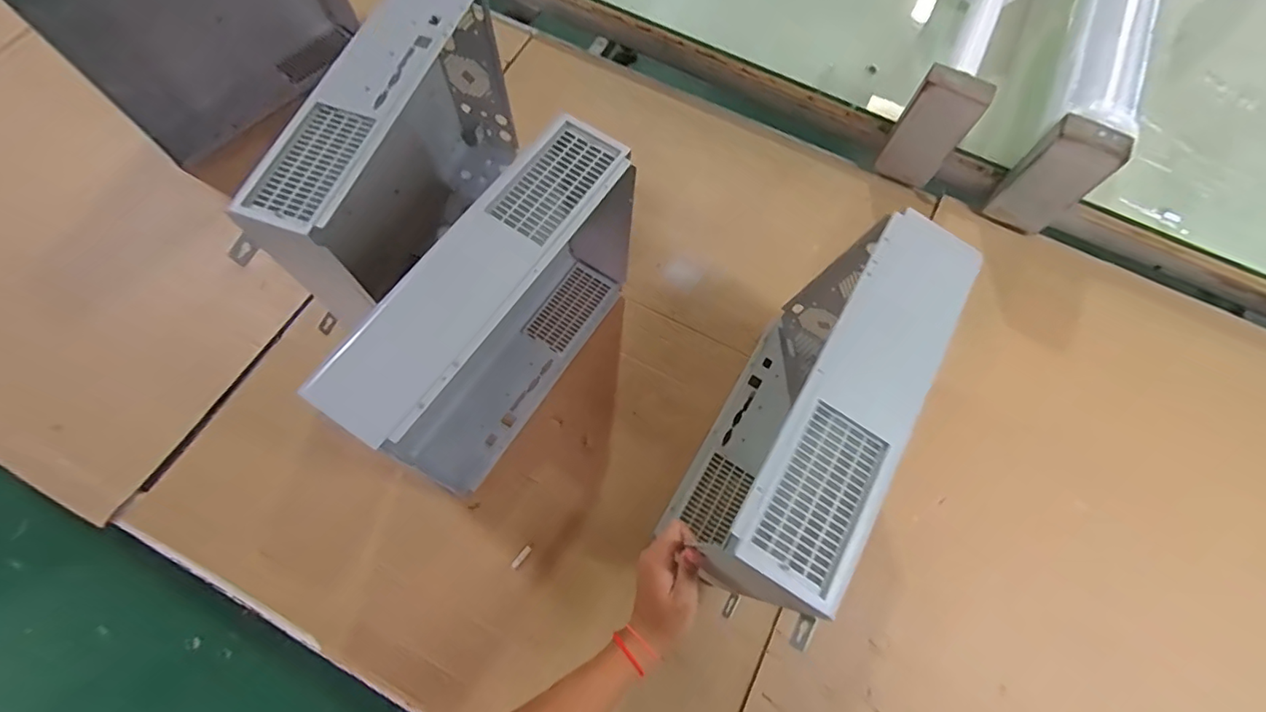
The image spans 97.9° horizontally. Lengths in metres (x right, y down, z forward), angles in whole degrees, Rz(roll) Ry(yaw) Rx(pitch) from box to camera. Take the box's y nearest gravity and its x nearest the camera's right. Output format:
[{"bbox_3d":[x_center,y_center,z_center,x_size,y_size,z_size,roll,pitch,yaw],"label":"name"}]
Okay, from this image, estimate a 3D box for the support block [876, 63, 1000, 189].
[{"bbox_3d":[0.485,-0.368,0.901,0.099,0.174,0.060,35,71,11],"label":"support block"}]

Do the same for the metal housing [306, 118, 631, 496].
[{"bbox_3d":[-0.145,-0.074,0.731,0.119,0.317,0.490,32,70,10],"label":"metal housing"}]

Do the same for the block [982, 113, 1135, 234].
[{"bbox_3d":[0.658,-0.273,0.875,0.107,0.204,0.054,40,72,12],"label":"block"}]

